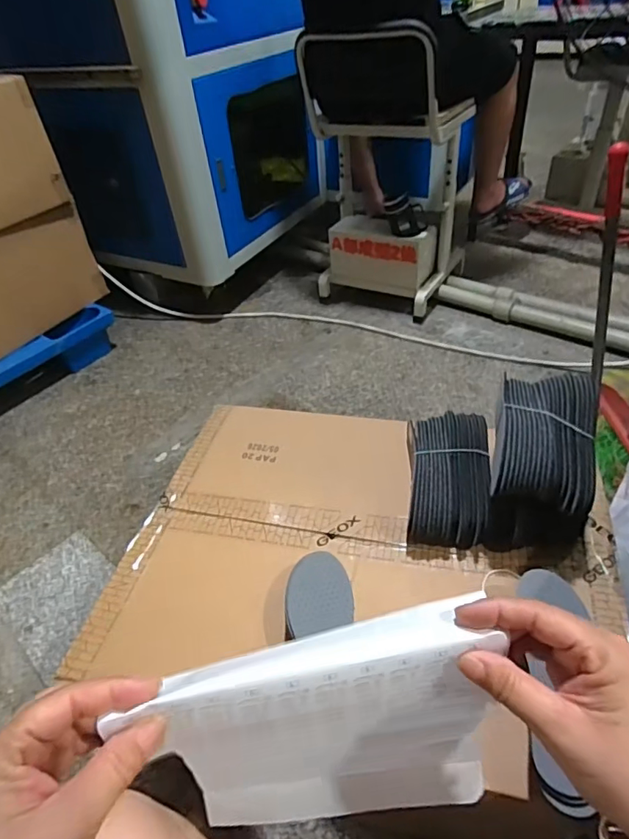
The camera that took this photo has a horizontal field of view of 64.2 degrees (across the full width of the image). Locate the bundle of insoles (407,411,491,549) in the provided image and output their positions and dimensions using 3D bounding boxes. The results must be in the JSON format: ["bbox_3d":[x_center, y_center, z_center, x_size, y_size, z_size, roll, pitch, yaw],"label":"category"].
[{"bbox_3d":[0.175,0.073,0.662,0.101,0.069,0.195,2,42,10],"label":"bundle of insoles"}]

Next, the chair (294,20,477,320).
[{"bbox_3d":[0.239,-0.785,1.595,0.414,0.747,0.406,19,48,27],"label":"chair"}]

